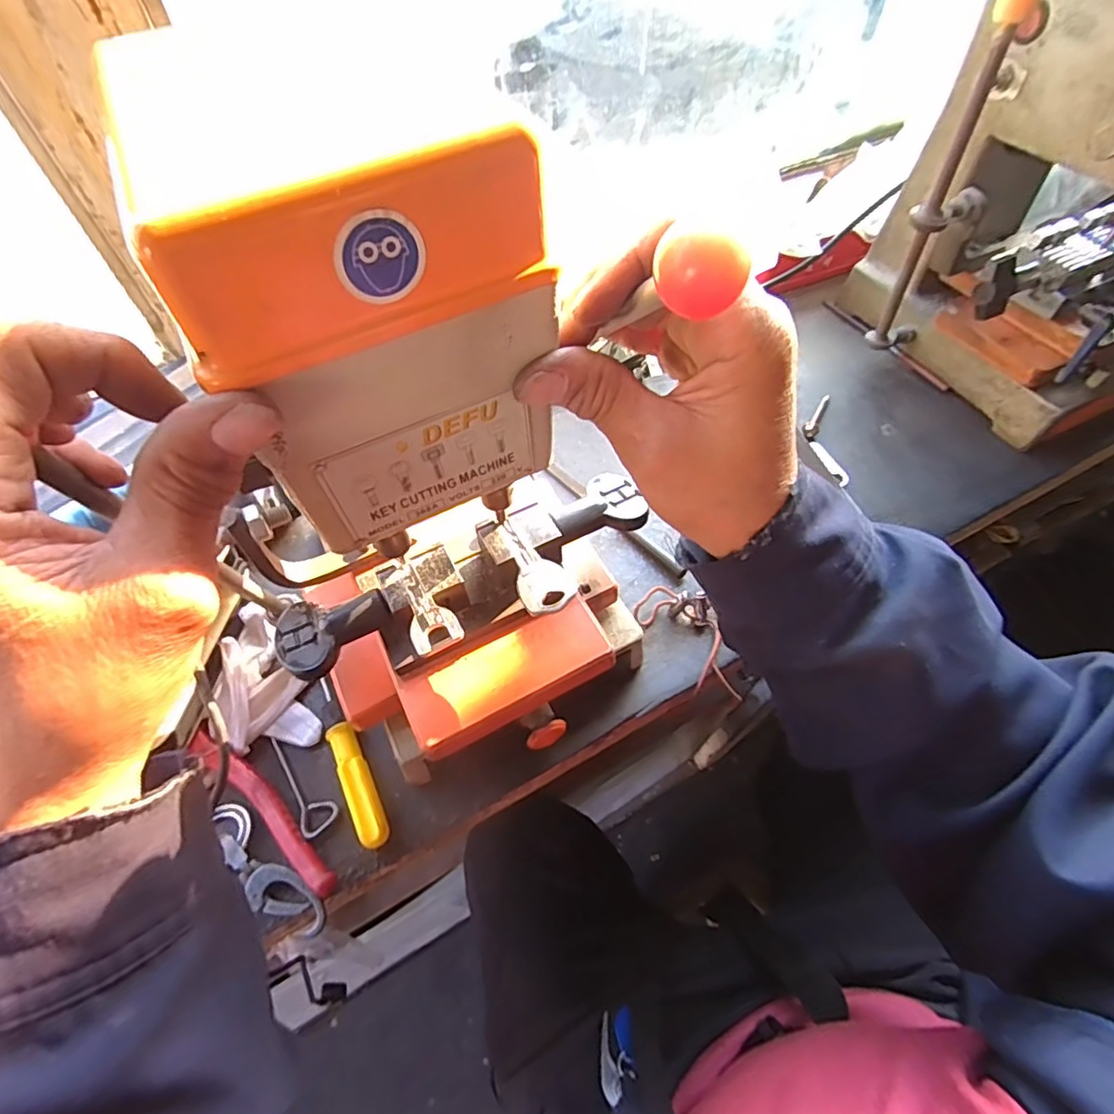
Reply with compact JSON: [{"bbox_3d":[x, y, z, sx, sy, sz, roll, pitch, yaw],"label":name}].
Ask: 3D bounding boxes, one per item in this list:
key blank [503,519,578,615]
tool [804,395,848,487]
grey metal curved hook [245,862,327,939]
[{"bbox_3d":[-0.014,0.004,0.289,0.026,0.004,0.056,-27,57,-19],"label":"key blank"},{"bbox_3d":[0.212,-0.097,0.474,0.027,0.007,0.091,3,59,1],"label":"tool"},{"bbox_3d":[-0.137,0.172,0.302,0.045,0.013,0.021,22,62,12],"label":"grey metal curved hook"}]

